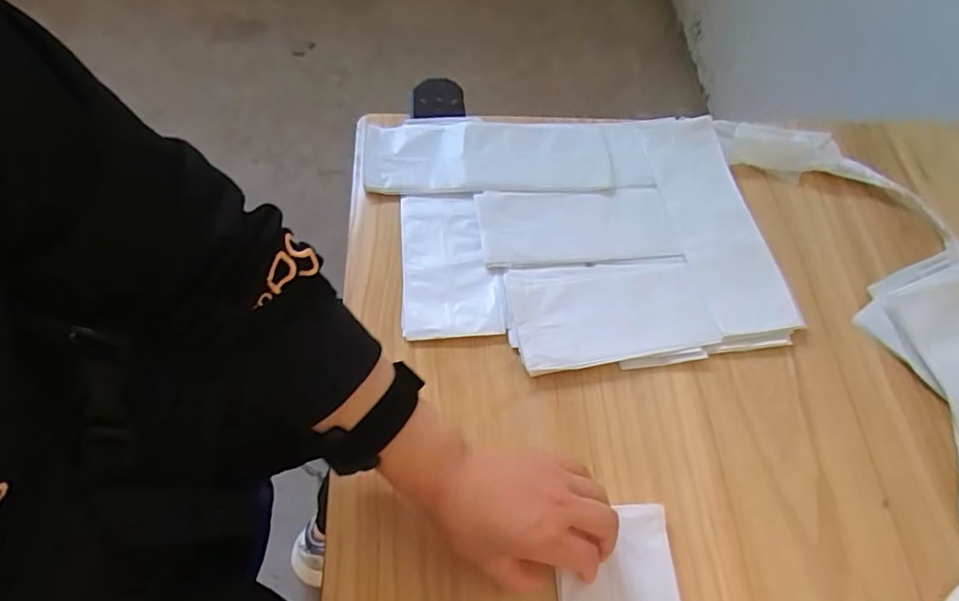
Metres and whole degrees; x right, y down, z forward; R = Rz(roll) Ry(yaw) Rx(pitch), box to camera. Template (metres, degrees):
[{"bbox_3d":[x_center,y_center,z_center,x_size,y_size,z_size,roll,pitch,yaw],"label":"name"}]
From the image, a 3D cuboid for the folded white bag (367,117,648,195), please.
[{"bbox_3d":[0.032,-0.151,0.547,0.293,0.005,0.099,-1,61,-5],"label":"folded white bag"}]

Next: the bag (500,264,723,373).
[{"bbox_3d":[0.114,0.008,0.464,0.178,0.010,0.098,-5,62,-7],"label":"bag"}]

